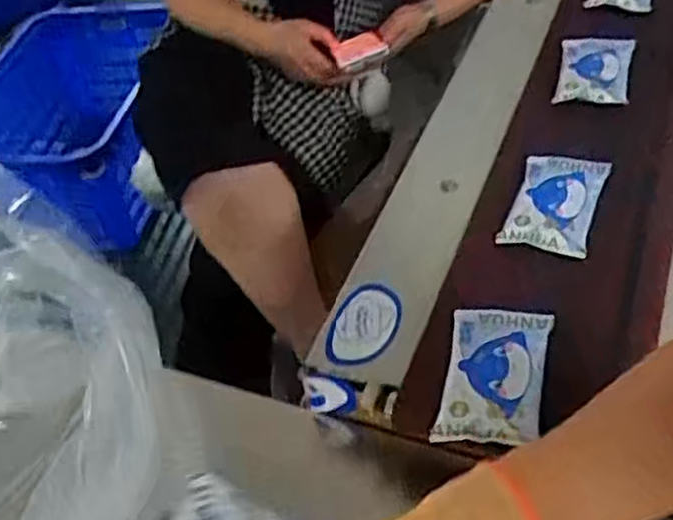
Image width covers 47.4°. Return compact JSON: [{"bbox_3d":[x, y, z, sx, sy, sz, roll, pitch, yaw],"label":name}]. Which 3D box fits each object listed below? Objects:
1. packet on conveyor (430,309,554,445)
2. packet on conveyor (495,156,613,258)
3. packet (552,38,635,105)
[{"bbox_3d":[0.138,0.094,0.665,0.082,0.028,0.145,8,48,13],"label":"packet on conveyor"},{"bbox_3d":[0.234,-0.066,0.814,0.084,0.017,0.136,14,50,19],"label":"packet on conveyor"},{"bbox_3d":[0.326,-0.242,0.961,0.087,0.017,0.122,9,48,14],"label":"packet"}]

